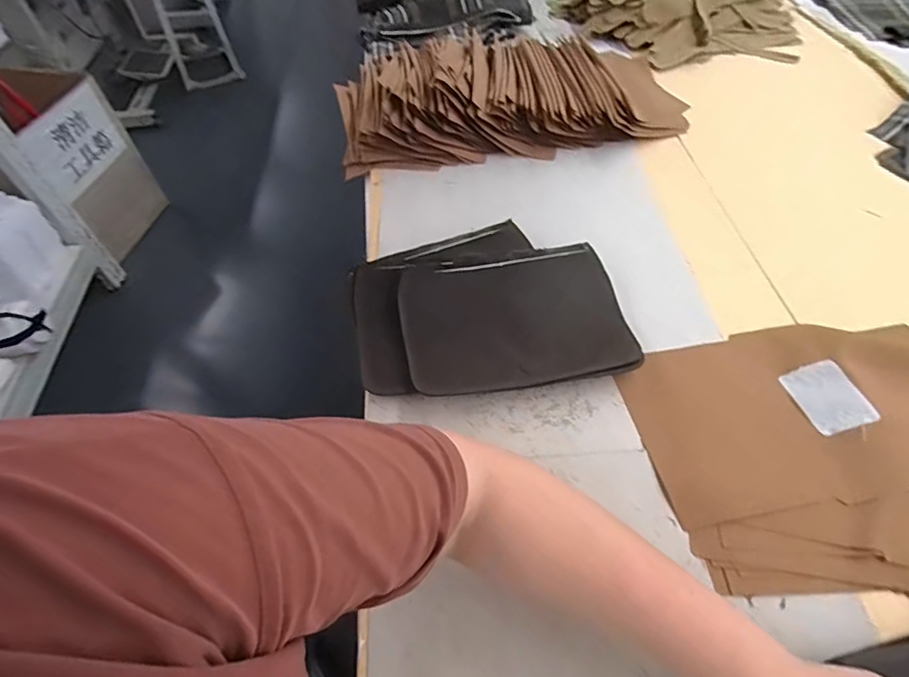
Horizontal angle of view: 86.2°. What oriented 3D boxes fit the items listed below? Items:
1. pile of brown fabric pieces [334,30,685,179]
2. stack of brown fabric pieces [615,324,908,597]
[{"bbox_3d":[0.079,-0.364,0.718,0.488,0.085,0.223,-8,54,-5],"label":"pile of brown fabric pieces"},{"bbox_3d":[0.335,0.090,0.418,0.325,0.022,0.240,-4,54,-2],"label":"stack of brown fabric pieces"}]

